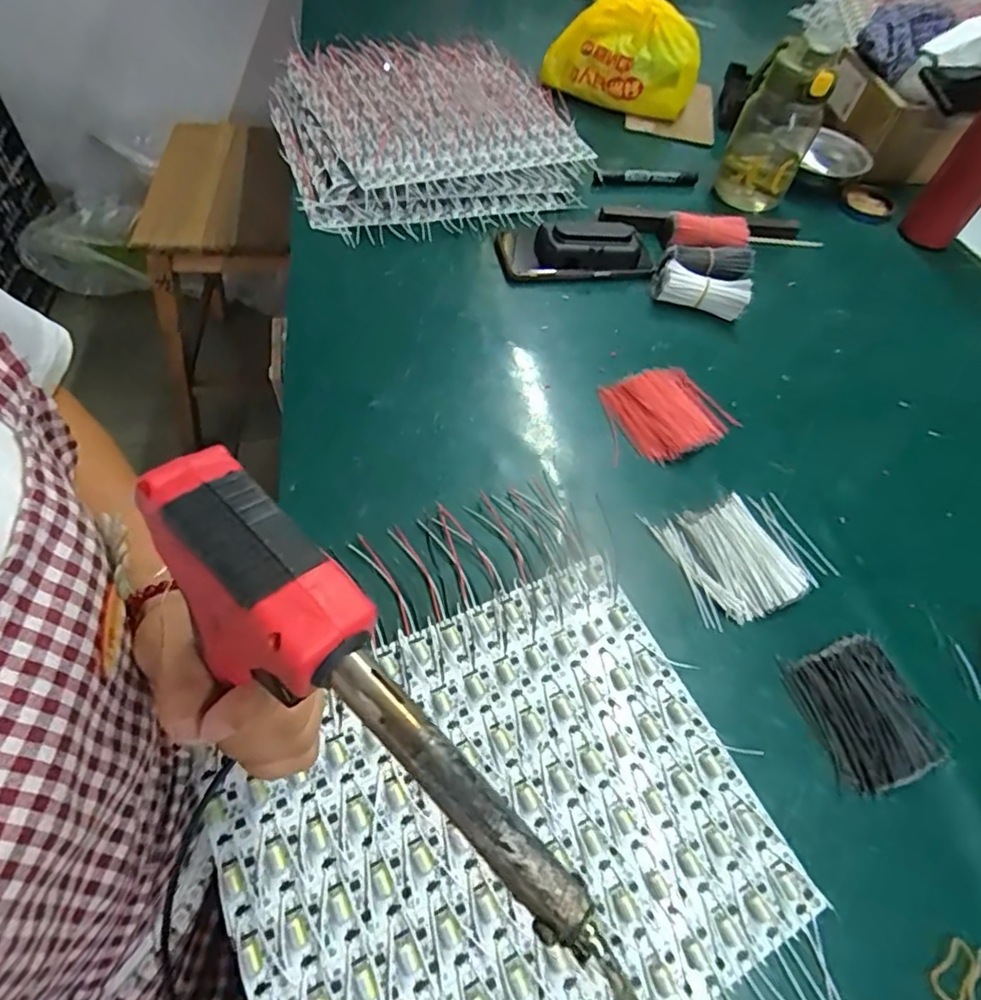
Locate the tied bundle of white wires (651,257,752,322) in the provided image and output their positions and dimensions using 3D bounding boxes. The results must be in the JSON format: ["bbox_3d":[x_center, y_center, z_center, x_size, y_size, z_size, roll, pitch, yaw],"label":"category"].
[{"bbox_3d":[0.218,-0.216,0.611,0.093,0.036,0.031,22,59,8],"label":"tied bundle of white wires"}]

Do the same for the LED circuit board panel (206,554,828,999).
[{"bbox_3d":[0.008,0.186,0.337,0.292,0.004,0.239,-22,63,-21],"label":"LED circuit board panel"}]

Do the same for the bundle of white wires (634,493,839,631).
[{"bbox_3d":[0.200,0.038,0.457,0.120,0.010,0.095,-16,61,-14],"label":"bundle of white wires"}]

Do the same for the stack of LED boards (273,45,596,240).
[{"bbox_3d":[-0.077,-0.450,0.713,0.341,0.057,0.333,-16,61,-14],"label":"stack of LED boards"}]

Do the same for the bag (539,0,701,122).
[{"bbox_3d":[0.176,-0.603,0.801,0.211,0.112,0.065,16,58,5],"label":"bag"}]

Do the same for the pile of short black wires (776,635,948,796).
[{"bbox_3d":[0.255,0.141,0.400,0.083,0.011,0.089,-14,61,-13],"label":"pile of short black wires"}]

